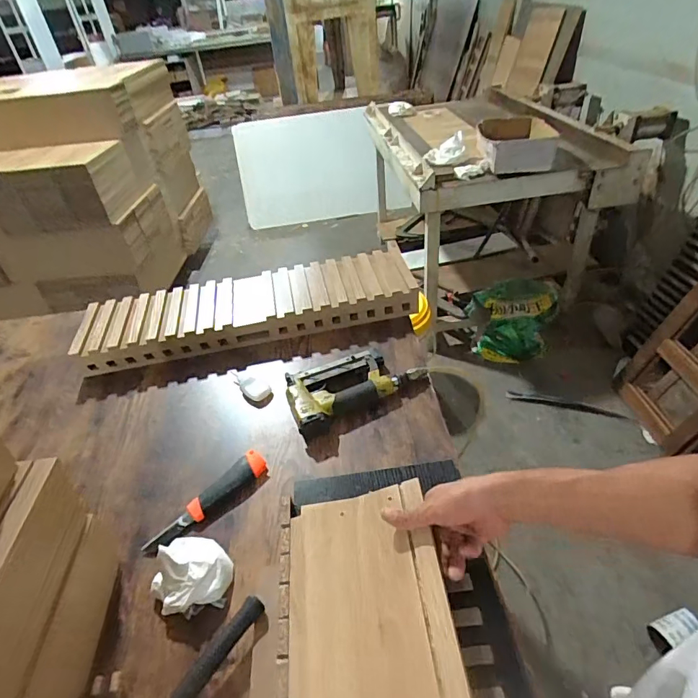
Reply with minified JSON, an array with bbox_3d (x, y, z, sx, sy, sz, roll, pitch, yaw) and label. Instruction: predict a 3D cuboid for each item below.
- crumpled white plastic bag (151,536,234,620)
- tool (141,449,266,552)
[{"bbox_3d":[-0.199,0.275,0.569,0.091,0.051,0.107,-32,45,-27],"label":"crumpled white plastic bag"},{"bbox_3d":[-0.201,0.218,0.655,0.035,0.030,0.189,29,51,36],"label":"tool"}]

